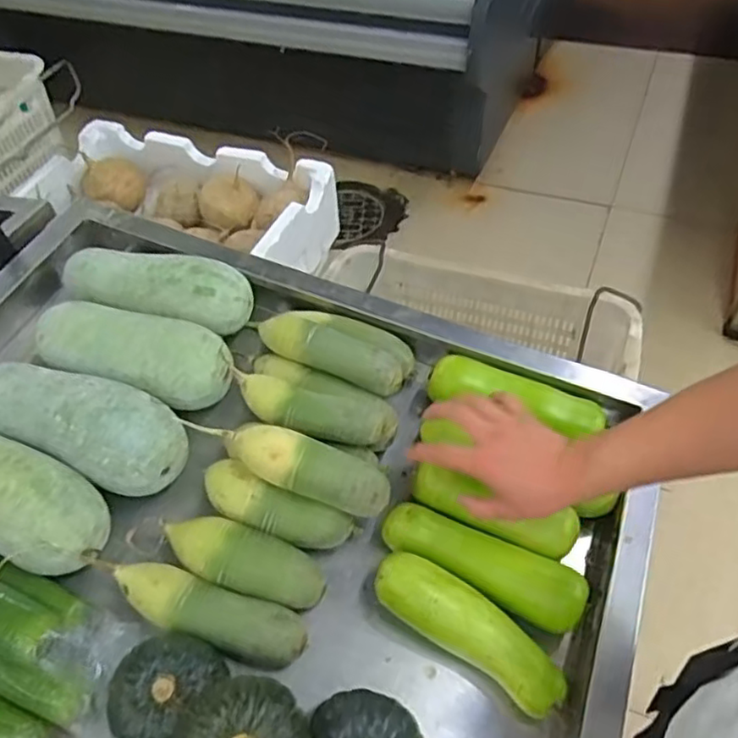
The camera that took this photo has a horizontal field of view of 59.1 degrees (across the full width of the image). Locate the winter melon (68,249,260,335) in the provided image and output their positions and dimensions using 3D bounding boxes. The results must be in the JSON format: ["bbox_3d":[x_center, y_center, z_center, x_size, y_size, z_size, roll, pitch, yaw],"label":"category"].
[{"bbox_3d":[-0.277,-0.107,0.839,0.247,0.070,0.079,8,51,12],"label":"winter melon"}]

